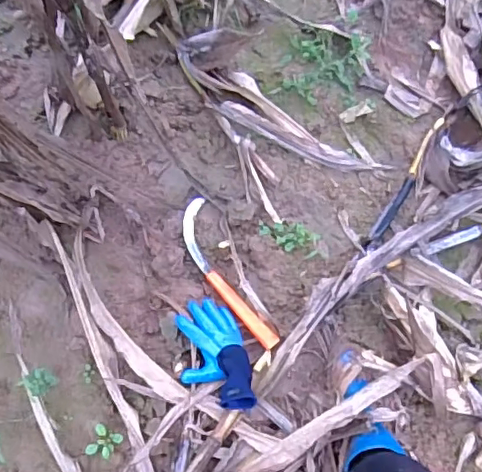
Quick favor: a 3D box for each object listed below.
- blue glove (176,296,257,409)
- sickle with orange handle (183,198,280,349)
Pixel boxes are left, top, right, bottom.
[{"bbox_3d":[-0.050,0.227,1.085,0.128,0.045,0.215,-8,74,-1],"label":"blue glove"},{"bbox_3d":[-0.038,0.080,1.165,0.078,0.037,0.360,-27,75,-6],"label":"sickle with orange handle"}]

